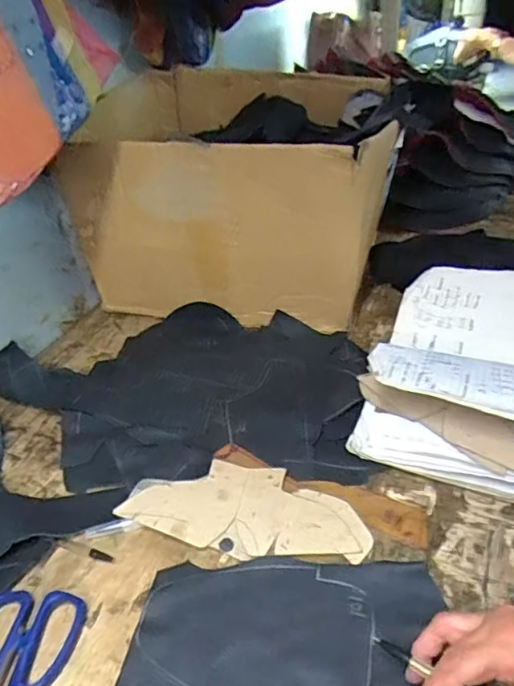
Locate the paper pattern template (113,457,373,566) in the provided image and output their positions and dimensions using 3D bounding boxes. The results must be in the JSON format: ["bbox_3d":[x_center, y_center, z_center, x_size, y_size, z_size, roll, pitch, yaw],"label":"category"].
[{"bbox_3d":[-0.010,0.144,0.483,0.206,0.010,0.087,3,37,9],"label":"paper pattern template"}]

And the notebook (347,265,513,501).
[{"bbox_3d":[0.228,0.024,0.554,0.202,0.083,0.259,10,38,23],"label":"notebook"}]

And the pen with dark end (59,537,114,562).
[{"bbox_3d":[-0.146,0.176,0.466,0.052,0.007,0.010,11,39,20],"label":"pen with dark end"}]

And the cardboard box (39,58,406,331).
[{"bbox_3d":[-0.035,-0.226,0.786,0.415,0.237,0.379,6,37,13],"label":"cardboard box"}]

